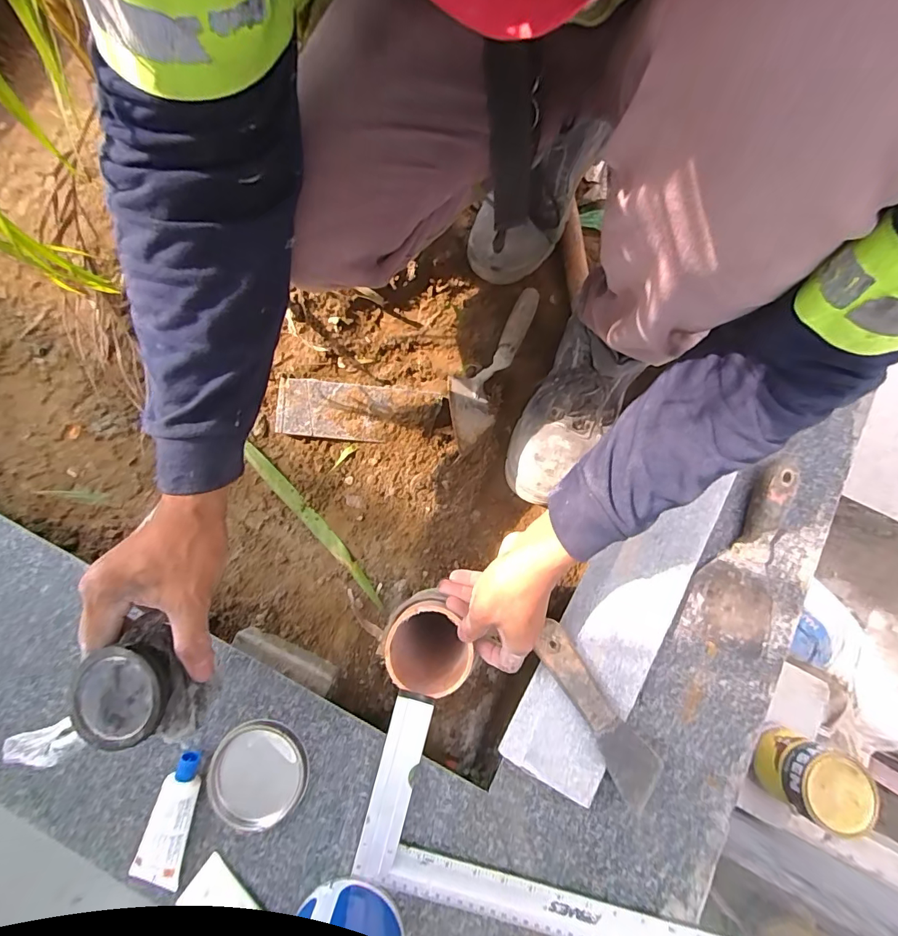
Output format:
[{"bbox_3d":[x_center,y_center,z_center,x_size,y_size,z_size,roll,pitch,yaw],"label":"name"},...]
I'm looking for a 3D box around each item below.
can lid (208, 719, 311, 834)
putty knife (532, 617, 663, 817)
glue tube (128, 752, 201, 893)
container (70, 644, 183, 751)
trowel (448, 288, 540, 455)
[{"bbox_3d":[-0.175,0.279,0.410,0.087,0.013,0.080,2,68,-4],"label":"can lid"},{"bbox_3d":[0.133,0.219,0.404,0.040,0.011,0.164,-34,84,-12],"label":"putty knife"},{"bbox_3d":[-0.247,0.311,0.402,0.037,0.025,0.104,8,79,1],"label":"glue tube"},{"bbox_3d":[-0.215,0.149,0.294,0.061,0.019,0.060,0,79,0],"label":"container"},{"bbox_3d":[0.048,-0.135,0.561,0.066,0.062,0.247,20,79,4],"label":"trowel"}]

